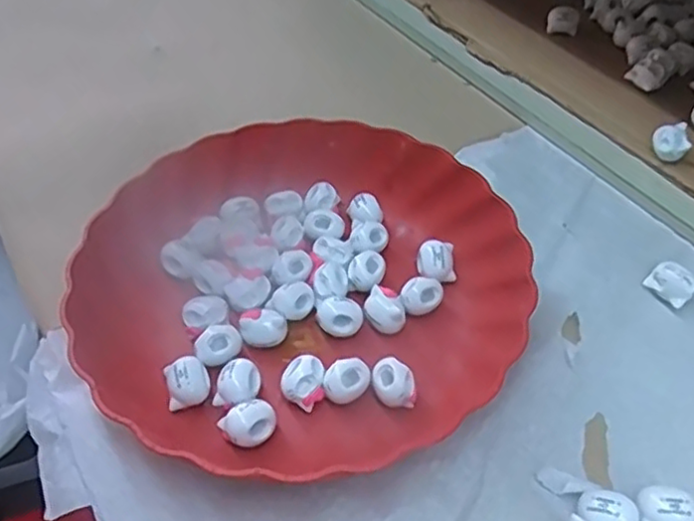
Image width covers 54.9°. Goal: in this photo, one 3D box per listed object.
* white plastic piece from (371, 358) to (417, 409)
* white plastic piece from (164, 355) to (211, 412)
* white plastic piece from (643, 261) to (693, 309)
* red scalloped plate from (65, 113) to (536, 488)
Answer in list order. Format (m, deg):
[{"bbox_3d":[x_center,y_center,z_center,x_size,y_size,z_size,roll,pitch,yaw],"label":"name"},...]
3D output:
[{"bbox_3d":[0.025,0.065,0.349,0.022,0.020,0.022,-3,49,-2],"label":"white plastic piece"},{"bbox_3d":[-0.084,0.062,0.349,0.022,0.015,0.021,-14,50,-11],"label":"white plastic piece"},{"bbox_3d":[0.191,0.014,0.393,0.016,0.018,0.024,-28,54,-22],"label":"white plastic piece"},{"bbox_3d":[-0.027,0.005,0.380,0.233,0.041,0.224,0,49,0],"label":"red scalloped plate"}]

